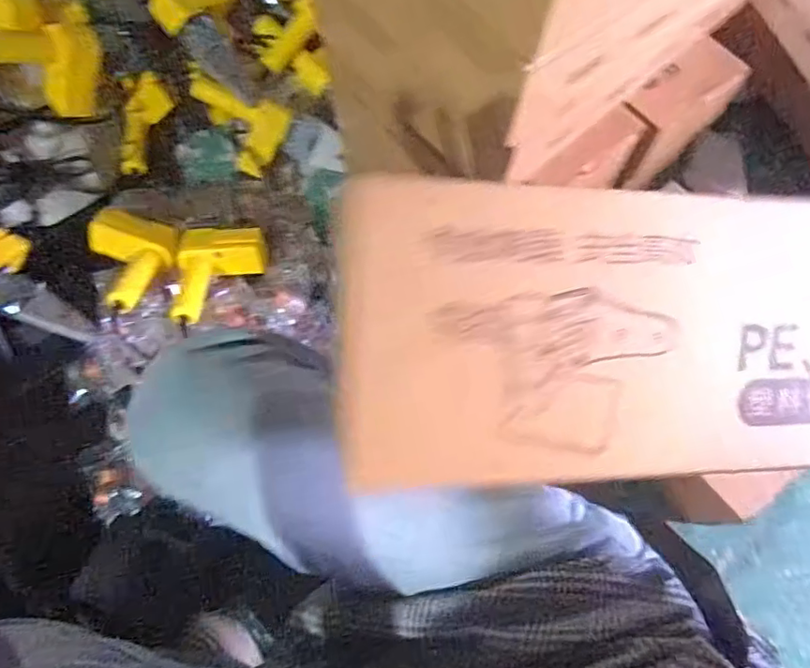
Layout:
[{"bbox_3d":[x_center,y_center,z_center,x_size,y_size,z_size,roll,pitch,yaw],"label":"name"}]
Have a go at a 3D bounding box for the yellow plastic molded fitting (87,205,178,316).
[{"bbox_3d":[-0.398,-0.110,0.788,0.114,0.058,0.138,24,73,10],"label":"yellow plastic molded fitting"}]

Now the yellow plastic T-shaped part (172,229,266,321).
[{"bbox_3d":[-0.259,-0.080,0.792,0.124,0.047,0.152,-1,67,-10],"label":"yellow plastic T-shaped part"}]

